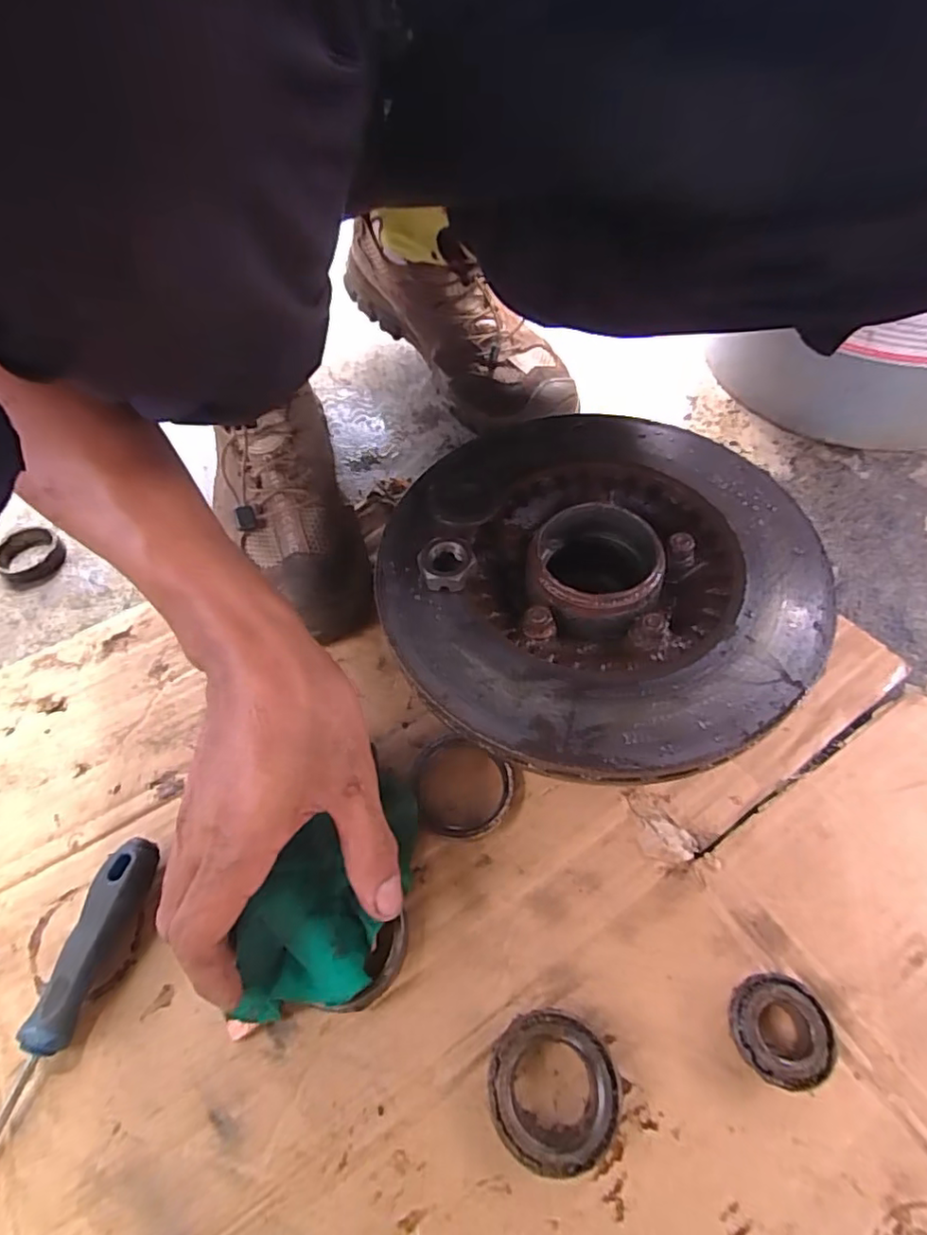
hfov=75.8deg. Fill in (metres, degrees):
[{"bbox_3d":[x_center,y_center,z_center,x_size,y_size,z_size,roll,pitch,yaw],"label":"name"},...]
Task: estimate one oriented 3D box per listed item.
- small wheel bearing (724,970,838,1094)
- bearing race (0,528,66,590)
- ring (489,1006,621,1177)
[{"bbox_3d":[0.143,0.187,0.270,0.040,0.020,0.042,1,55,5],"label":"small wheel bearing"},{"bbox_3d":[-0.357,-0.050,0.487,0.060,0.013,0.050,32,63,23],"label":"bearing race"},{"bbox_3d":[0.039,0.211,0.266,0.055,0.019,0.055,-2,55,3],"label":"ring"}]

